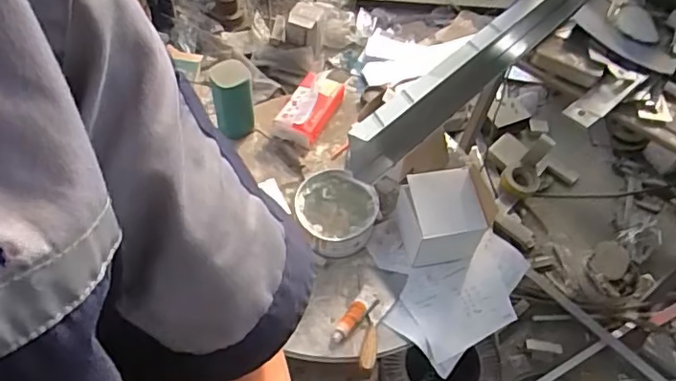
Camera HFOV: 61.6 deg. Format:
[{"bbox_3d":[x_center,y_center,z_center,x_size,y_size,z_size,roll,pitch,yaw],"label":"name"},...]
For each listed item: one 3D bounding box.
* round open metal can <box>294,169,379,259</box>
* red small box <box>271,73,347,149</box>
[{"bbox_3d":[-0.004,0.046,1.090,0.148,0.095,0.153,2,55,-3],"label":"round open metal can"},{"bbox_3d":[-0.063,-0.187,1.255,0.096,0.057,0.181,24,57,12],"label":"red small box"}]

